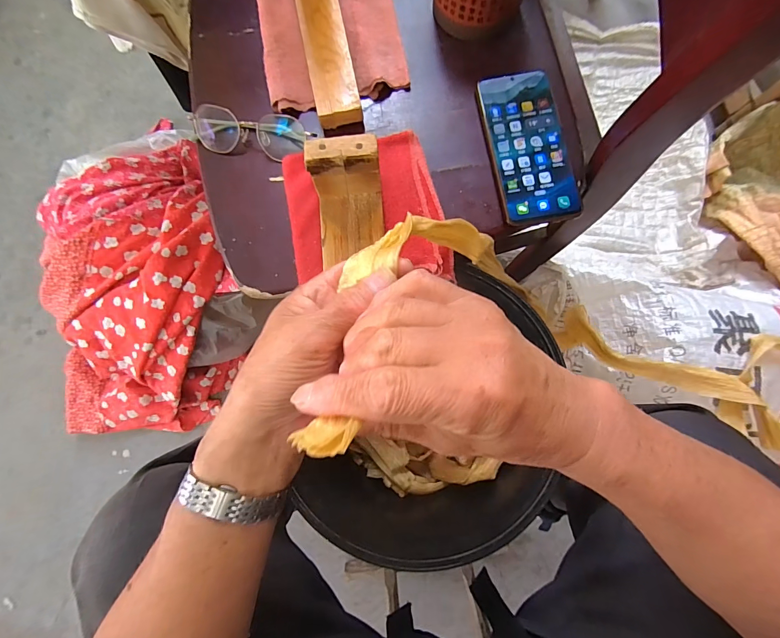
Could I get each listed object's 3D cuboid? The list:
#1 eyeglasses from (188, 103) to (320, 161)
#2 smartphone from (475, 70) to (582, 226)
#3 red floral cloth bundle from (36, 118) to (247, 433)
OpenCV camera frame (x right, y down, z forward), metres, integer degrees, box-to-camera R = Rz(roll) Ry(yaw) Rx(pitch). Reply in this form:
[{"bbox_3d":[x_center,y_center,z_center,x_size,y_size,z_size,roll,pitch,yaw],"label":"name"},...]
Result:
[{"bbox_3d":[-0.151,-0.197,0.385,0.137,0.030,0.049,6,82,3],"label":"eyeglasses"},{"bbox_3d":[0.141,-0.176,0.373,0.075,0.008,0.159,-10,82,0],"label":"smartphone"},{"bbox_3d":[-0.479,-0.069,0.685,0.357,0.189,0.576,1,82,2],"label":"red floral cloth bundle"}]

